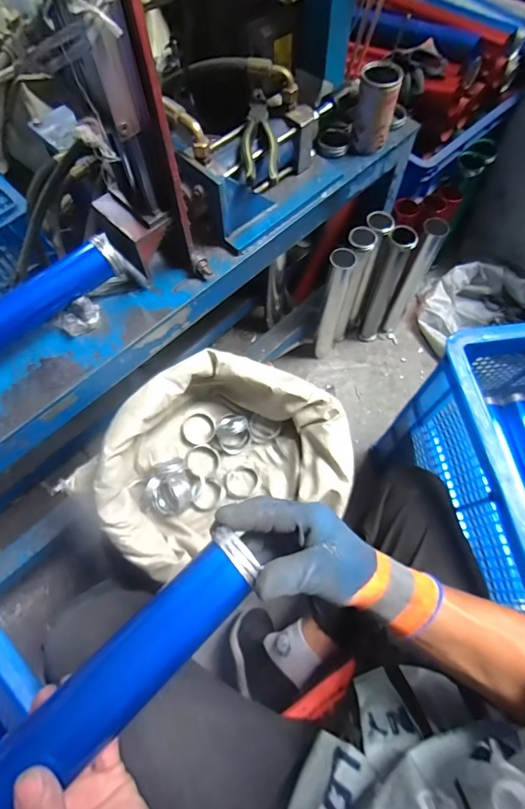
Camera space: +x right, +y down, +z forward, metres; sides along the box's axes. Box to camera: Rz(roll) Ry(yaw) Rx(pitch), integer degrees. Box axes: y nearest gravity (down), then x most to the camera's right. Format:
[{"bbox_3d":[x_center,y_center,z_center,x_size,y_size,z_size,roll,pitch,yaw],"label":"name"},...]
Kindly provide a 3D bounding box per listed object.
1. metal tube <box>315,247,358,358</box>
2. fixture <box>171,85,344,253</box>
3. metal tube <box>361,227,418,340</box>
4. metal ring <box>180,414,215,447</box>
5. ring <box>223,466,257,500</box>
[{"bbox_3d":[0.173,-0.236,0.977,0.052,0.346,0.065,17,68,7],"label":"metal tube"},{"bbox_3d":[0.001,-0.373,0.617,0.121,0.127,0.266,40,72,16],"label":"fixture"},{"bbox_3d":[0.299,-0.282,0.998,0.062,0.343,0.065,21,68,9],"label":"metal tube"},{"bbox_3d":[-0.116,0.046,0.712,0.062,0.009,0.057,1,83,-5],"label":"metal ring"},{"bbox_3d":[-0.038,0.134,0.692,0.059,0.010,0.063,-5,50,6],"label":"ring"}]

